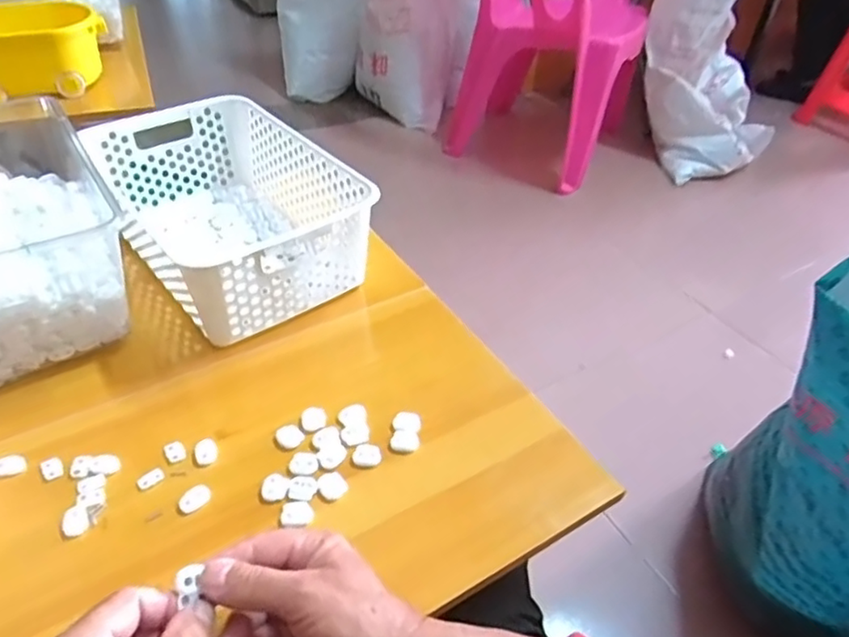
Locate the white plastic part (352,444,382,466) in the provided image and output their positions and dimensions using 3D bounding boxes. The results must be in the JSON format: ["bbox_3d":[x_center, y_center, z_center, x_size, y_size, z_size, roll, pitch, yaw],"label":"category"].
[{"bbox_3d":[-0.047,0.111,0.513,0.023,0.008,0.018,4,41,0],"label":"white plastic part"}]

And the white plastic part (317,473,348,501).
[{"bbox_3d":[-0.072,0.131,0.490,0.020,0.005,0.023,-22,47,-27],"label":"white plastic part"}]

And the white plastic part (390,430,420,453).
[{"bbox_3d":[-0.016,0.103,0.524,0.023,0.007,0.017,11,42,8],"label":"white plastic part"}]

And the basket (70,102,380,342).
[{"bbox_3d":[-0.208,-0.118,0.679,0.192,0.111,0.305,-26,49,-30],"label":"basket"}]

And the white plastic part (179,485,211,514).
[{"bbox_3d":[-0.174,0.137,0.476,0.024,0.004,0.019,-24,48,-28],"label":"white plastic part"}]

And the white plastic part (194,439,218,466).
[{"bbox_3d":[-0.177,0.108,0.508,0.017,0.008,0.020,-16,45,-21],"label":"white plastic part"}]

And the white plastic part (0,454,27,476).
[{"bbox_3d":[-0.325,0.115,0.490,0.024,0.011,0.012,-17,45,-23],"label":"white plastic part"}]

